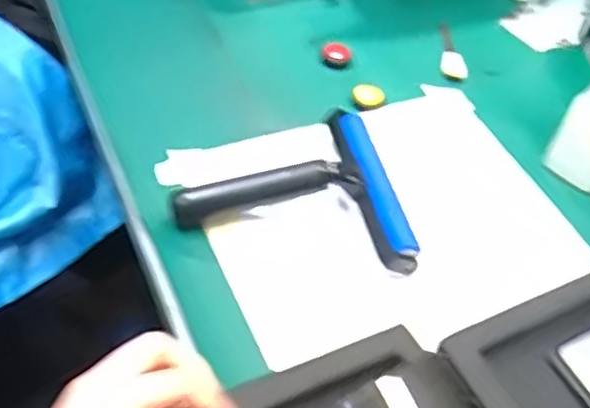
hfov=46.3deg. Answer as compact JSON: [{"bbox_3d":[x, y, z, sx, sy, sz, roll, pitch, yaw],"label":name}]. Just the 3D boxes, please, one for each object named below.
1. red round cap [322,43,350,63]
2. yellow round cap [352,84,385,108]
[{"bbox_3d":[0.043,-0.153,0.706,0.027,0.010,0.027,5,48,-6],"label":"red round cap"},{"bbox_3d":[0.071,-0.104,0.666,0.030,0.008,0.030,5,48,-6],"label":"yellow round cap"}]

